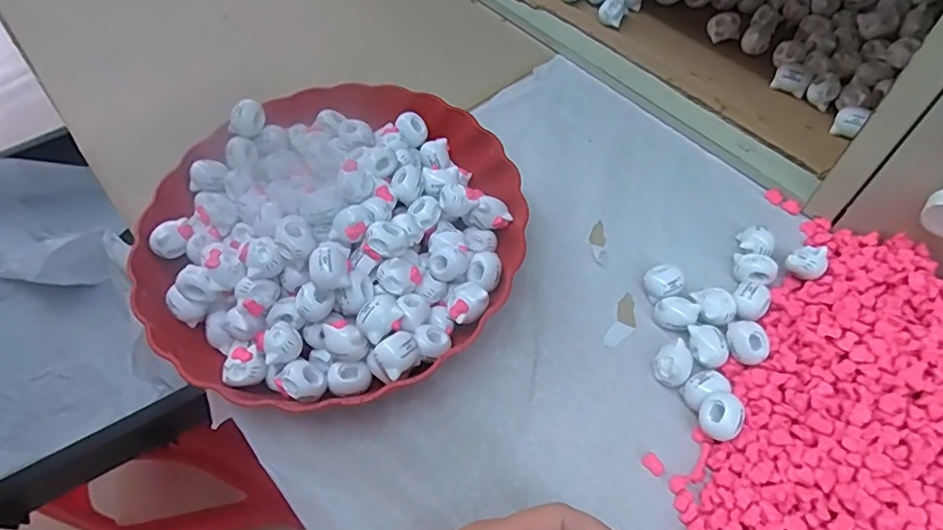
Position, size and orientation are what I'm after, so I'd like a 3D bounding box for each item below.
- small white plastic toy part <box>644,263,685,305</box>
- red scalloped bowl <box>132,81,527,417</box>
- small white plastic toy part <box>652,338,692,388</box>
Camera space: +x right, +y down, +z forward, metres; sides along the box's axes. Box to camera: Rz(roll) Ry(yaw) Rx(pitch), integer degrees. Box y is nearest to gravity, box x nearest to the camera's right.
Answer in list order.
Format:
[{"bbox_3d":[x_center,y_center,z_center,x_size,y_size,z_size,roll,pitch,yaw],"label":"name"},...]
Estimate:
[{"bbox_3d":[0.124,0.012,0.363,0.023,0.018,0.021,-1,59,2],"label":"small white plastic toy part"},{"bbox_3d":[-0.089,-0.026,0.361,0.229,0.069,0.233,-1,59,2],"label":"red scalloped bowl"},{"bbox_3d":[0.120,0.060,0.333,0.021,0.018,0.023,-1,59,2],"label":"small white plastic toy part"}]

